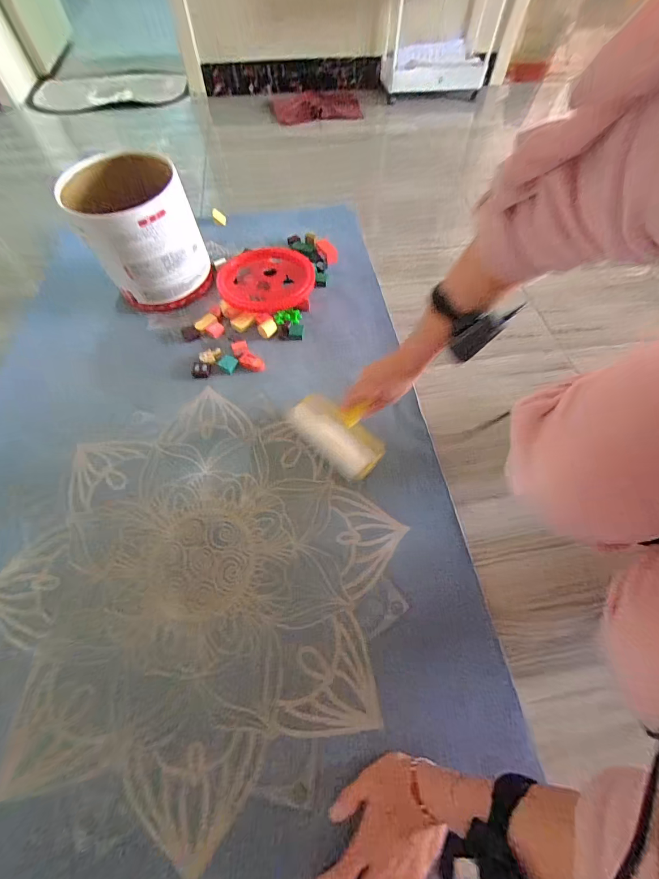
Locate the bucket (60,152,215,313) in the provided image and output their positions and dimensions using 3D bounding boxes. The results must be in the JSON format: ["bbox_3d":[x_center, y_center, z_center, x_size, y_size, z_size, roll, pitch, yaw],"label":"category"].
[{"bbox_3d":[-0.391,-0.422,0.707,0.201,0.215,0.201,1,61,-1],"label":"bucket"}]

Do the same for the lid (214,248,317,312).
[{"bbox_3d":[-0.148,-0.372,0.778,0.215,0.032,0.205,1,61,-1],"label":"lid"}]

